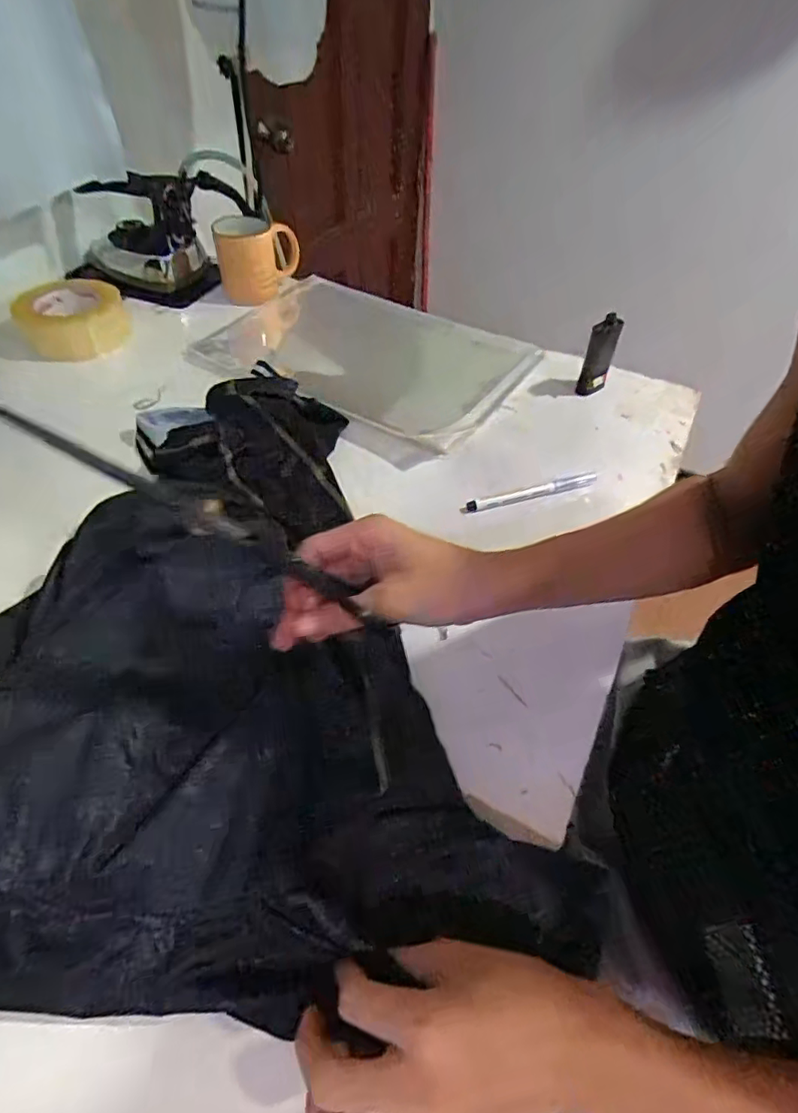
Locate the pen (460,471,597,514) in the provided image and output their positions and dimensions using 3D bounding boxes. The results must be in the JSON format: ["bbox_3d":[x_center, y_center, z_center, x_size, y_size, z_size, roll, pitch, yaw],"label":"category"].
[{"bbox_3d":[0.133,-0.064,0.591,0.147,0.016,0.013,-12,50,-14],"label":"pen"}]

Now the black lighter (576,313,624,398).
[{"bbox_3d":[0.235,-0.237,0.686,0.040,0.093,0.015,-10,47,-6],"label":"black lighter"}]

